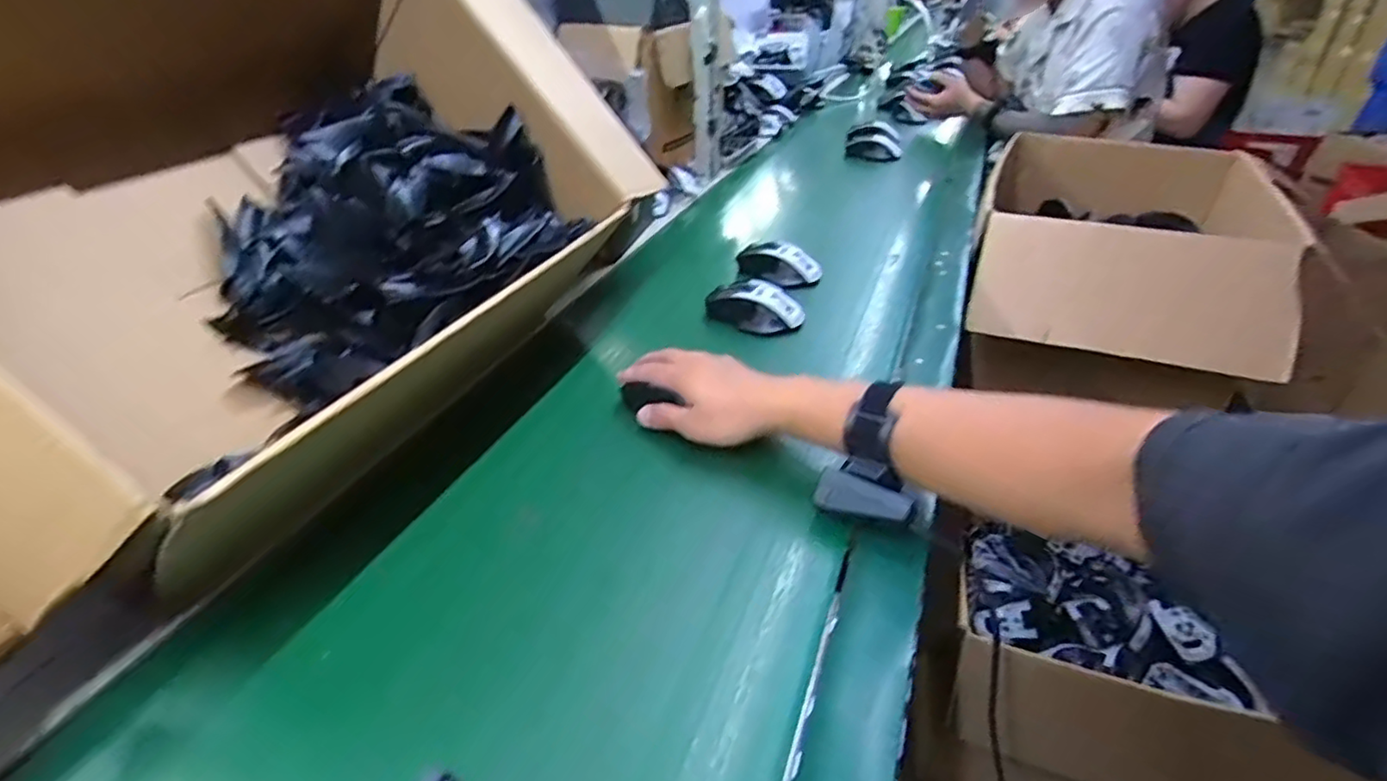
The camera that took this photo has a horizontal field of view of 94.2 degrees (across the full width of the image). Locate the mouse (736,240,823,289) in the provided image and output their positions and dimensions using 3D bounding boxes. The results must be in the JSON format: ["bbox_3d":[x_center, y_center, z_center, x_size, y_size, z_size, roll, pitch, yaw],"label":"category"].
[{"bbox_3d":[0.110,-0.167,0.844,0.117,0.038,0.054,22,40,31],"label":"mouse"}]

